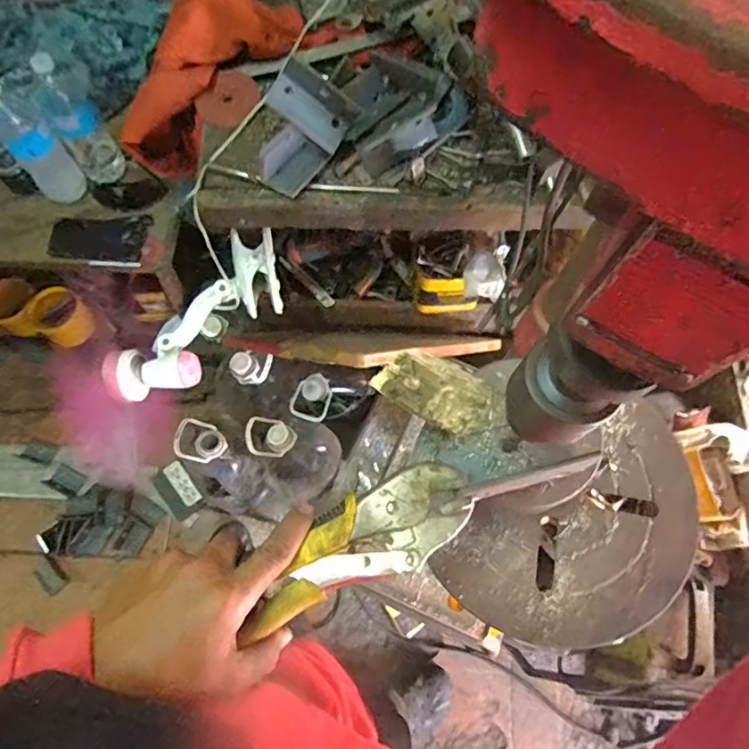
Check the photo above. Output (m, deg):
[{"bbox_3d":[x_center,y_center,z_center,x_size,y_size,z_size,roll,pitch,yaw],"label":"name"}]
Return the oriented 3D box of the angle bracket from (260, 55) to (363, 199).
[{"bbox_3d":[-0.099,-0.309,0.713,0.105,0.046,0.145,33,105,-18],"label":"angle bracket"}]

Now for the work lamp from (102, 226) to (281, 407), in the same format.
[{"bbox_3d":[-0.250,-0.080,0.826,0.125,0.069,0.318,39,74,10],"label":"work lamp"}]

